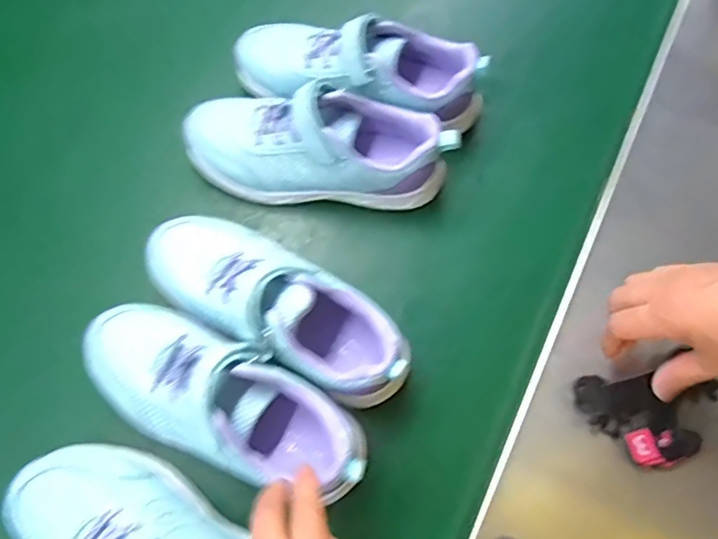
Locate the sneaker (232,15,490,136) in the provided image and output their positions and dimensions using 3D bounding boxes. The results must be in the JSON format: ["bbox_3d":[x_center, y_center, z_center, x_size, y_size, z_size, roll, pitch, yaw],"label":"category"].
[{"bbox_3d":[0.002,-0.199,0.511,0.238,0.080,0.092,12,68,2],"label":"sneaker"}]

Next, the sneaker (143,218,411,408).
[{"bbox_3d":[-0.066,0.020,0.432,0.235,0.072,0.095,30,70,9],"label":"sneaker"}]

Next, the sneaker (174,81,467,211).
[{"bbox_3d":[-0.039,-0.114,0.480,0.235,0.080,0.076,4,68,-1],"label":"sneaker"}]

